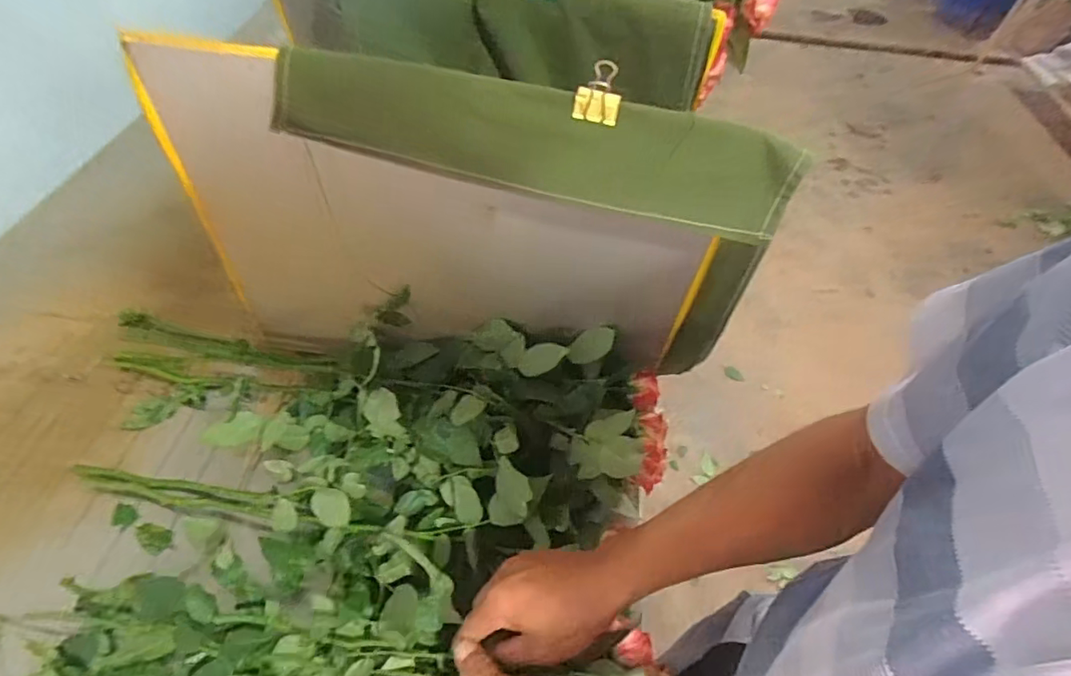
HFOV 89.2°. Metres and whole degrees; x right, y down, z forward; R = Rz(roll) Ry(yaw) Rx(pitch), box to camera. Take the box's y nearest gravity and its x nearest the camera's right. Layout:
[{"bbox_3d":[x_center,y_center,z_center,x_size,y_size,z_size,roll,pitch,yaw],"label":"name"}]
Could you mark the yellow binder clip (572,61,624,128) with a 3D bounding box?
[{"bbox_3d":[0.047,-0.182,0.405,0.033,0.039,0.023,12,50,4],"label":"yellow binder clip"}]

